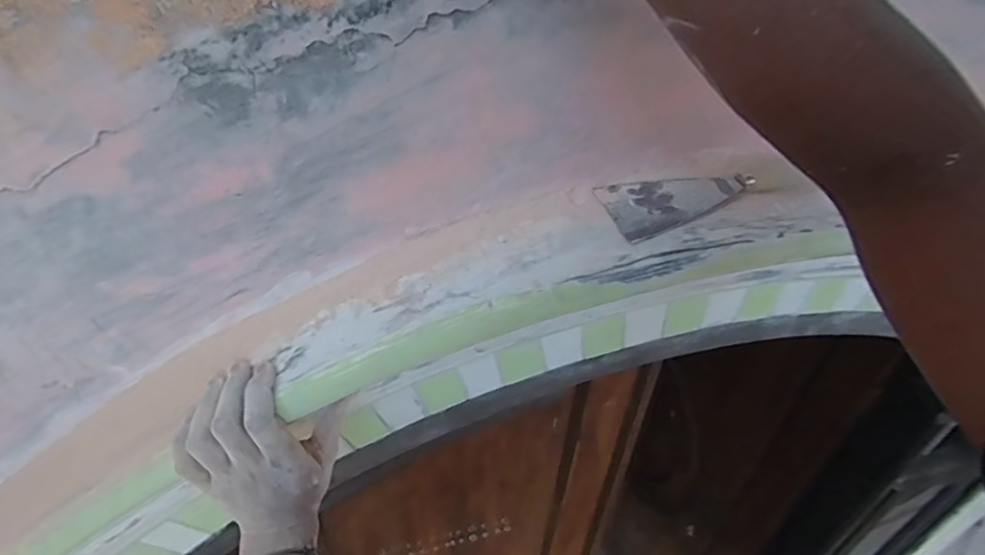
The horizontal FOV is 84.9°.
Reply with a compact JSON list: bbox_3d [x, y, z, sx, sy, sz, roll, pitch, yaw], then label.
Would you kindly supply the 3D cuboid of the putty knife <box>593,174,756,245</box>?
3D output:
[{"bbox_3d":[0.157,-0.068,0.458,0.122,0.005,0.066,-15,50,-7],"label":"putty knife"}]

